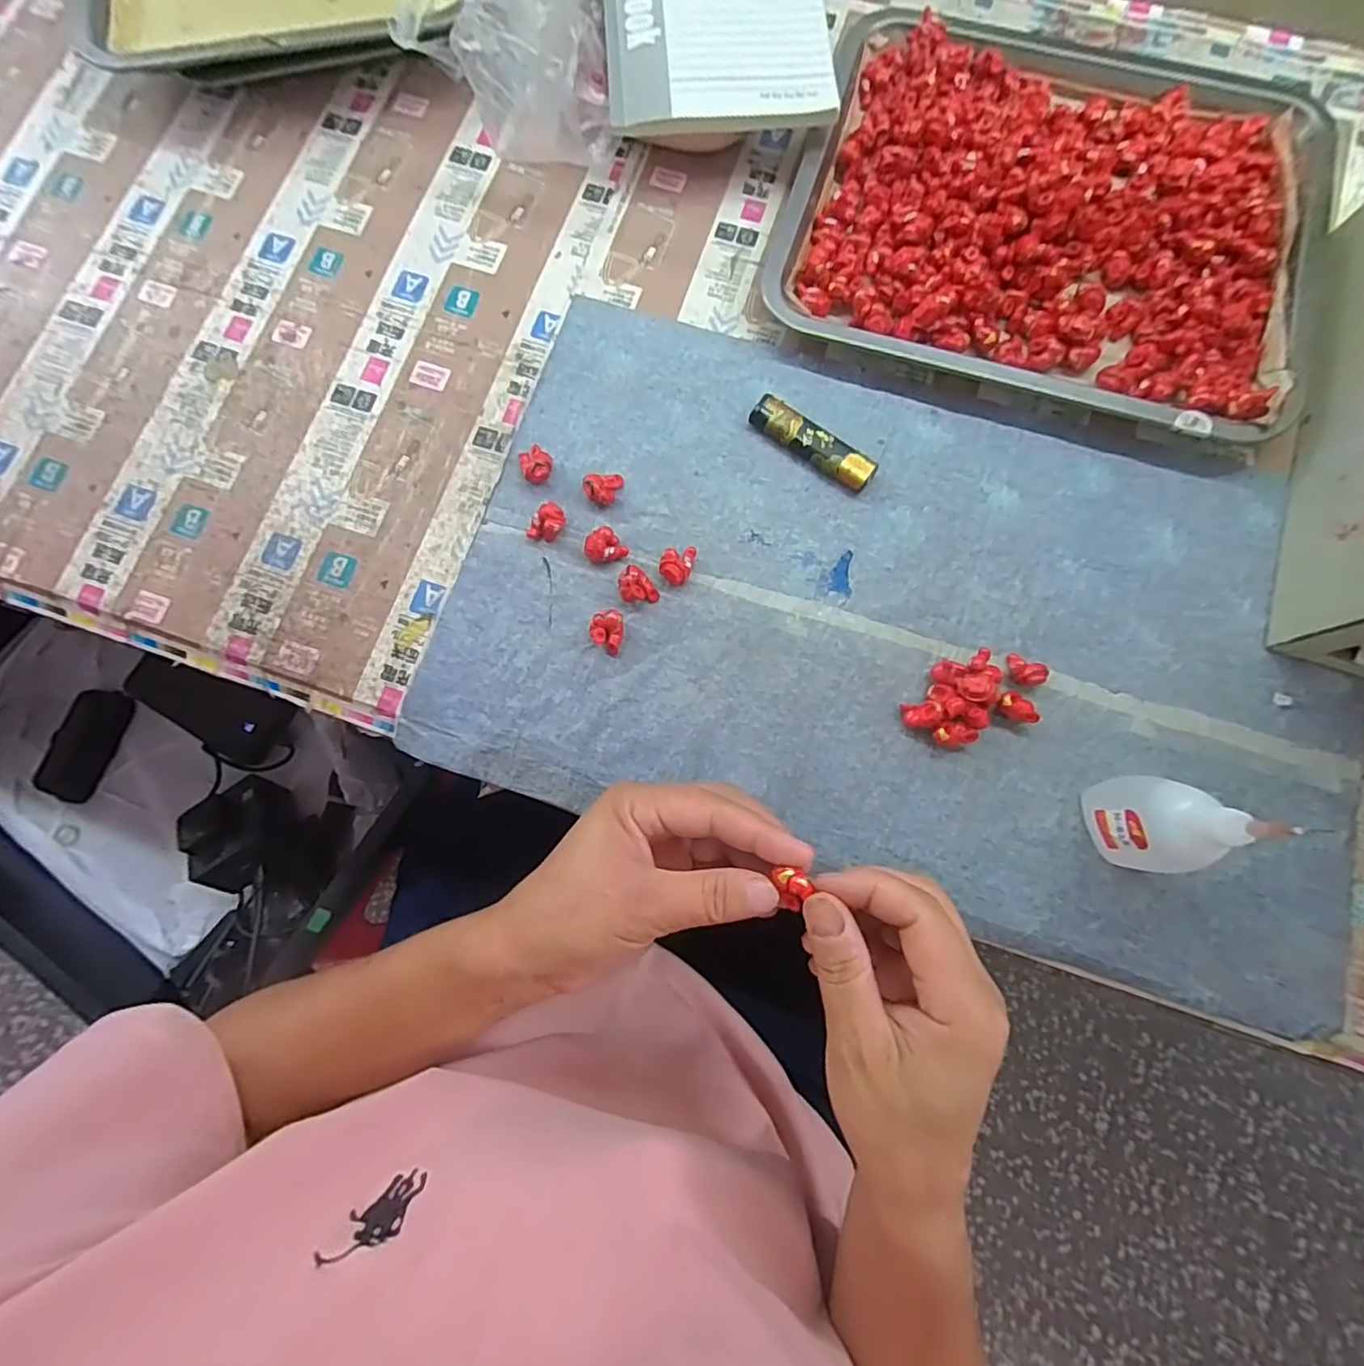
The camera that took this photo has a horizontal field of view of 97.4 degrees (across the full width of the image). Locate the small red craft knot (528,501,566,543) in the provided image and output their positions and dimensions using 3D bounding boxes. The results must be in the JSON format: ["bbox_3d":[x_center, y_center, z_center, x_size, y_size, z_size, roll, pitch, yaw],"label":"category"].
[{"bbox_3d":[-0.078,-0.092,0.347,0.025,0.013,0.018,-37,81,-5],"label":"small red craft knot"}]

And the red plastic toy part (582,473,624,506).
[{"bbox_3d":[-0.045,-0.113,0.349,0.023,0.017,0.015,-20,80,-3],"label":"red plastic toy part"}]

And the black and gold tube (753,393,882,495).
[{"bbox_3d":[0.077,-0.141,0.354,0.081,0.012,0.020,38,82,7],"label":"black and gold tube"}]

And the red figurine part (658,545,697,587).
[{"bbox_3d":[-0.003,-0.068,0.341,0.017,0.014,0.025,16,80,4],"label":"red figurine part"}]

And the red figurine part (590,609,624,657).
[{"bbox_3d":[-0.042,-0.028,0.334,0.017,0.012,0.023,13,80,3],"label":"red figurine part"}]

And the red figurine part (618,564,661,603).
[{"bbox_3d":[-0.026,-0.053,0.338,0.018,0.013,0.021,-41,81,-6],"label":"red figurine part"}]

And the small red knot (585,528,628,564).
[{"bbox_3d":[-0.044,-0.077,0.344,0.020,0.012,0.019,0,80,1],"label":"small red knot"}]

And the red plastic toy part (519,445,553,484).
[{"bbox_3d":[-0.086,-0.128,0.353,0.018,0.015,0.017,0,80,1],"label":"red plastic toy part"}]

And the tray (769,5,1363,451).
[{"bbox_3d":[0.233,-0.302,0.376,0.312,0.029,0.274,18,80,4],"label":"tray"}]

